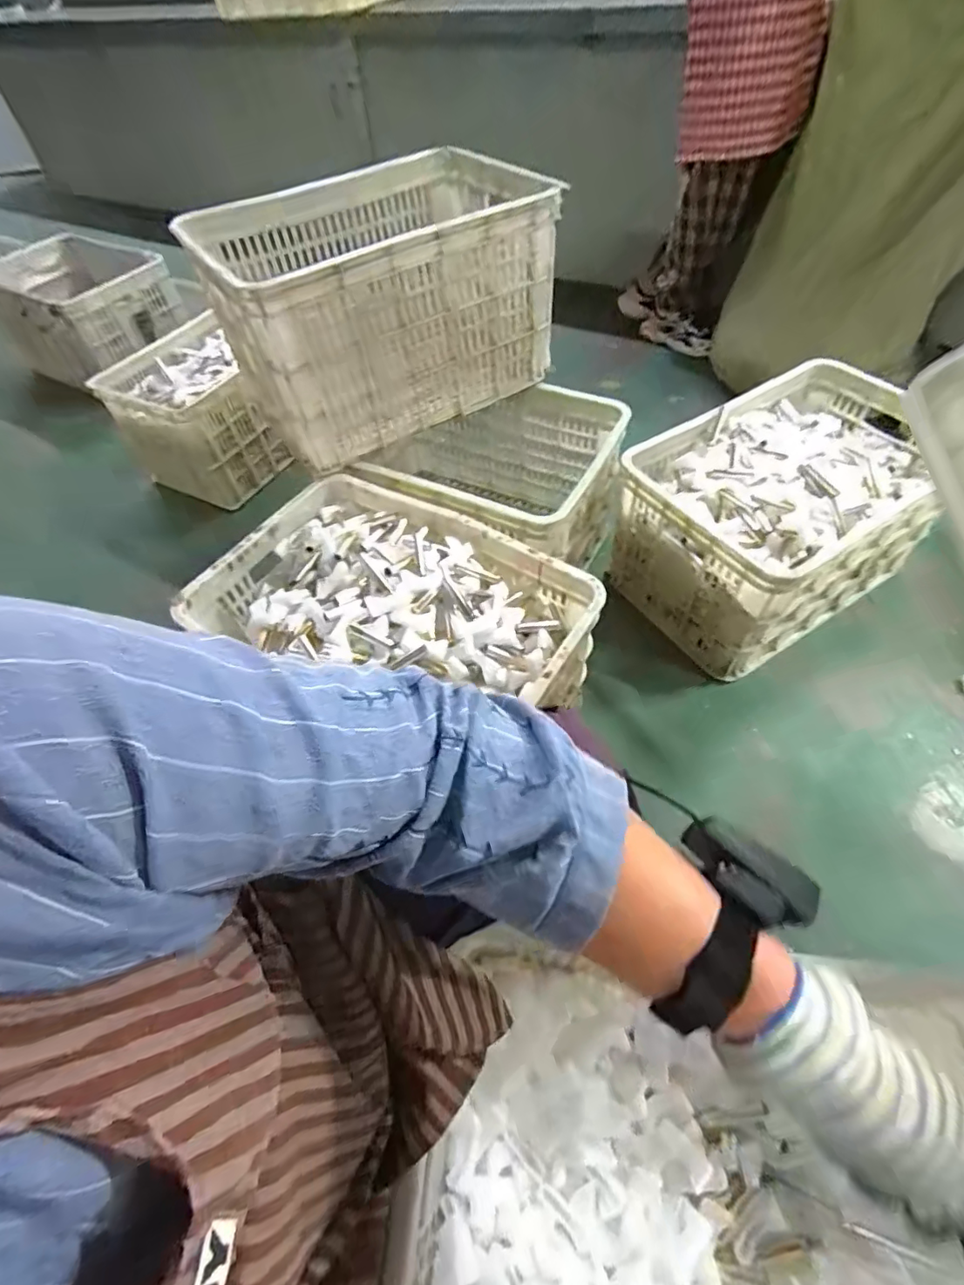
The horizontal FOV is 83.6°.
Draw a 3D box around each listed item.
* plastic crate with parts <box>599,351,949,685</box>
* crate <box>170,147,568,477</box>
[{"bbox_3d":[0.543,-0.238,0.998,0.510,0.268,0.354,-29,58,-14],"label":"plastic crate with parts"},{"bbox_3d":[-0.168,-0.590,0.947,0.531,0.283,0.339,-30,59,-15],"label":"crate"}]

